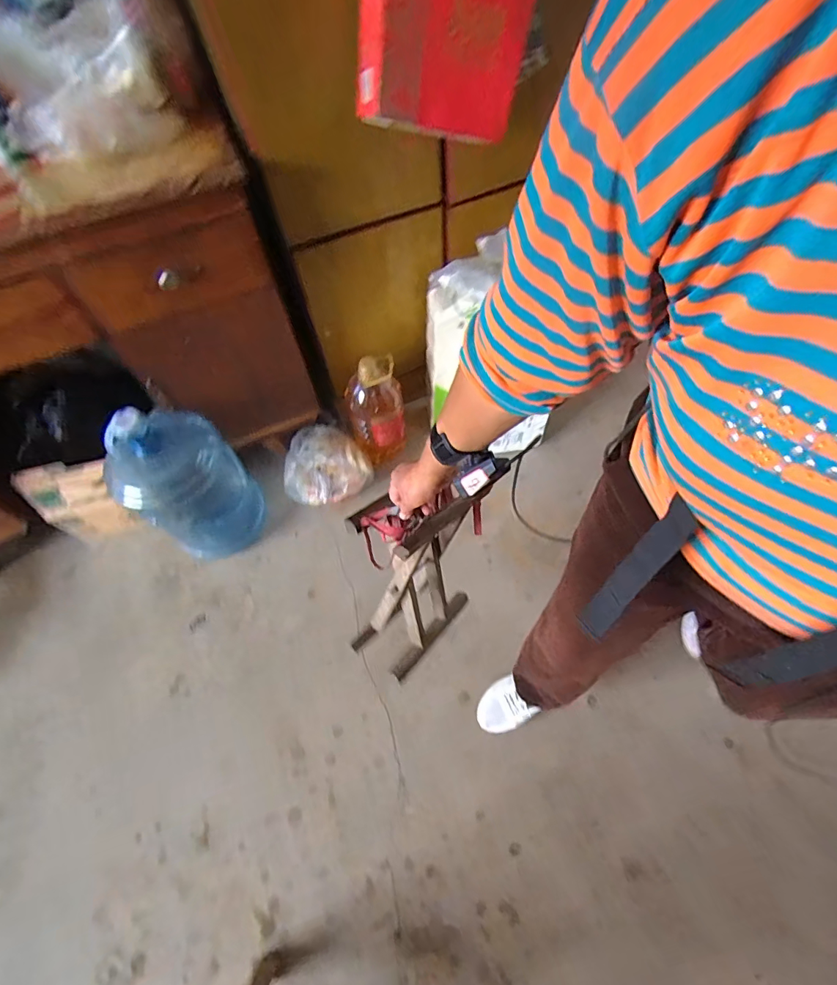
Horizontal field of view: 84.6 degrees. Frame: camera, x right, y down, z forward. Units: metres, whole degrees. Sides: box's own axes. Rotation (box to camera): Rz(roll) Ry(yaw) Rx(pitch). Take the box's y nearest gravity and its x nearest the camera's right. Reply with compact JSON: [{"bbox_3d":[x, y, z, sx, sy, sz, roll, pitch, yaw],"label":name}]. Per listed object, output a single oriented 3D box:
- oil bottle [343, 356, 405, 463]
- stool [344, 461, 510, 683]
[{"bbox_3d":[-0.117,-0.230,1.259,0.140,0.312,0.161,-21,60,-8],"label":"oil bottle"},{"bbox_3d":[-0.027,0.163,0.863,0.133,0.387,0.241,29,60,31],"label":"stool"}]

